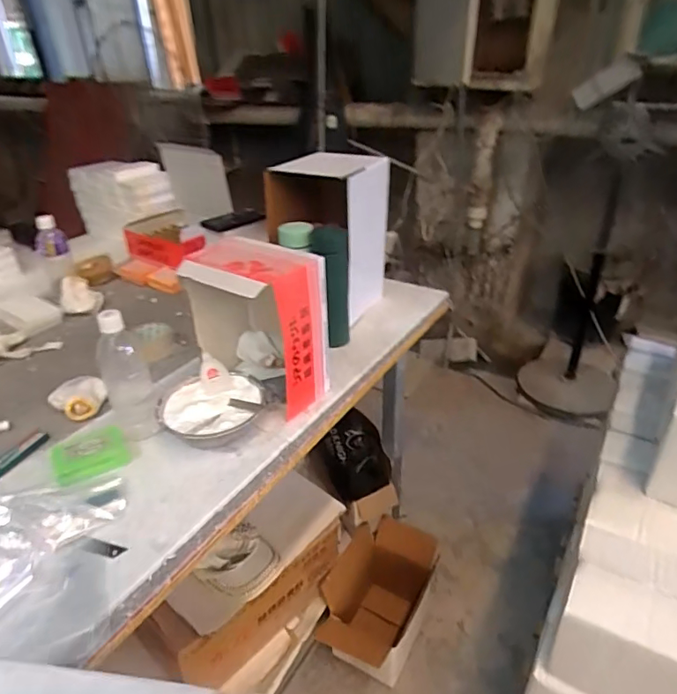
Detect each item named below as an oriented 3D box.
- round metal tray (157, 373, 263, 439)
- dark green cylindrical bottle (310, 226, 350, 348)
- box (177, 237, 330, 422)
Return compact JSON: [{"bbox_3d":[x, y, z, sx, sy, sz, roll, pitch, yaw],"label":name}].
[{"bbox_3d":[-0.195,0.097,0.798,0.149,0.043,0.149,-3,35,2],"label":"round metal tray"},{"bbox_3d":[-0.008,-0.108,0.953,0.061,0.223,0.048,-5,14,-1],"label":"dark green cylindrical bottle"},{"bbox_3d":[-0.132,-0.035,0.826,0.211,0.242,0.134,17,40,28],"label":"box"}]

